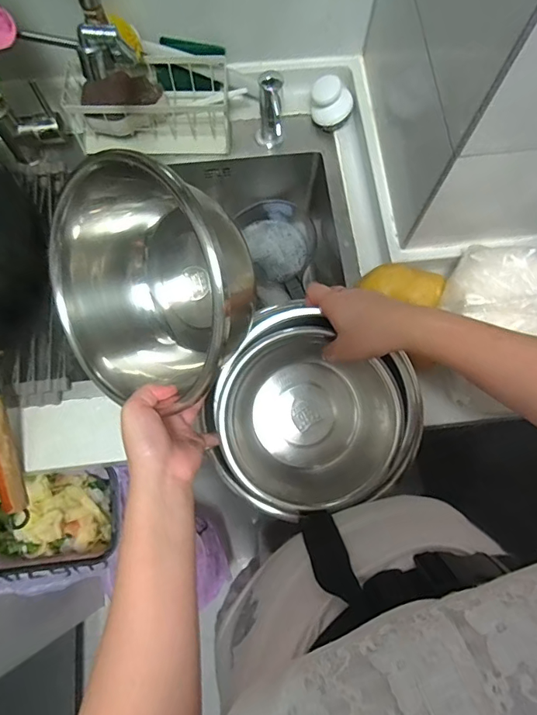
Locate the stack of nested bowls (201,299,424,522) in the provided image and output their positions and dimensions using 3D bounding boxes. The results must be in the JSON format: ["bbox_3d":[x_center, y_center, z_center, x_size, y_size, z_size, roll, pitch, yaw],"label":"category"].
[{"bbox_3d":[0.050,0.070,0.519,0.222,0.105,0.222,31,89,-2],"label":"stack of nested bowls"}]

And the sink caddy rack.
[{"bbox_3d":[-0.178,-0.385,0.701,0.246,0.102,0.111,-8,73,-3],"label":"sink caddy rack"}]

